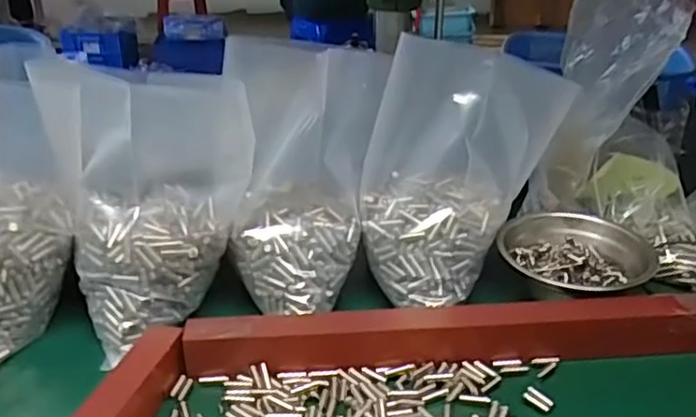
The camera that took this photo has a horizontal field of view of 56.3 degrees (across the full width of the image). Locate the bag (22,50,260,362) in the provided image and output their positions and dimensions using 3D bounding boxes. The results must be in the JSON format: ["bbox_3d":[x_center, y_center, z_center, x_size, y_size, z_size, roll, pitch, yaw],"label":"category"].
[{"bbox_3d":[-0.154,-0.012,0.519,0.133,0.194,0.097,-17,32,-30],"label":"bag"}]

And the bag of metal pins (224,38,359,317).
[{"bbox_3d":[-0.044,-0.021,0.524,0.097,0.207,0.105,-3,28,-8],"label":"bag of metal pins"}]

